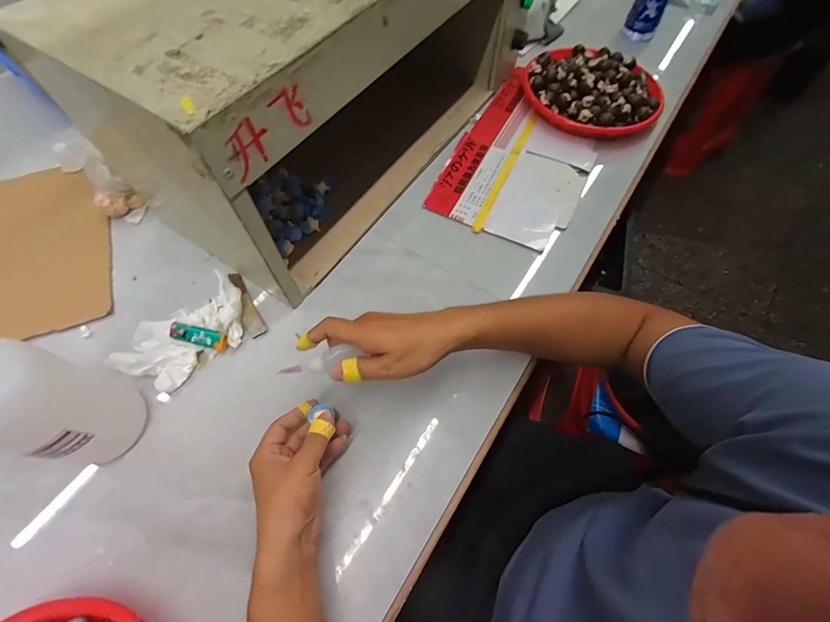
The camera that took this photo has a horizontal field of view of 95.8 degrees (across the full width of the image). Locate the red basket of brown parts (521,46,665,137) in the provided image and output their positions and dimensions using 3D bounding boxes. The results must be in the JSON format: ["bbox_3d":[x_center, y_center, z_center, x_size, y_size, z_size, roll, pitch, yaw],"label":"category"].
[{"bbox_3d":[0.332,-0.416,0.695,0.229,0.052,0.233,0,63,0],"label":"red basket of brown parts"}]

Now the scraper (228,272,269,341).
[{"bbox_3d":[-0.241,-0.012,0.530,0.023,0.006,0.115,-29,66,-14],"label":"scraper"}]

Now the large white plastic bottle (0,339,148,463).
[{"bbox_3d":[-0.353,0.093,0.361,0.072,0.199,0.089,16,64,8],"label":"large white plastic bottle"}]

